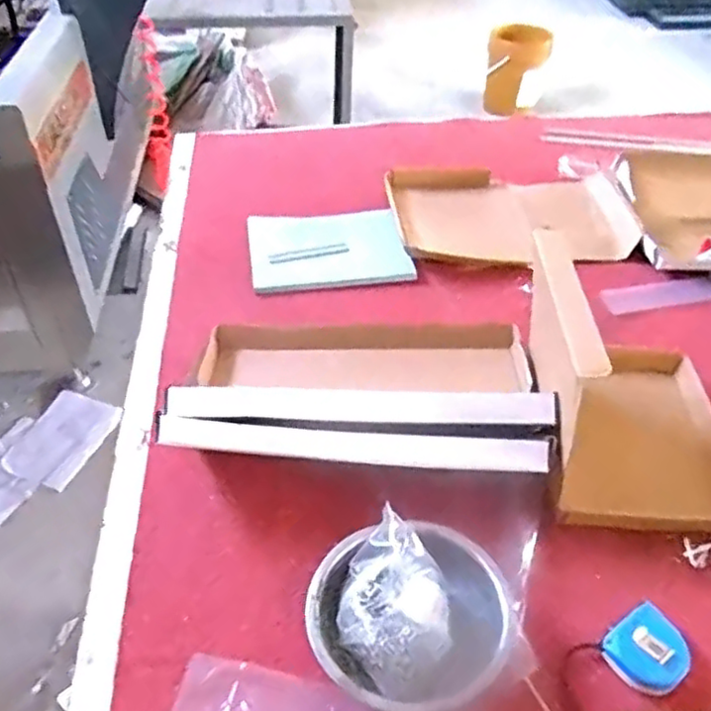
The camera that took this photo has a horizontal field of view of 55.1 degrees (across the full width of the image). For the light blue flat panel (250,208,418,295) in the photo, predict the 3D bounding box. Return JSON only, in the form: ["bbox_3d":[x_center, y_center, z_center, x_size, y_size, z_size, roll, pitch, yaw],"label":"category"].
[{"bbox_3d":[-0.043,-0.171,1.093,0.240,0.026,0.178,-5,41,-6],"label":"light blue flat panel"}]

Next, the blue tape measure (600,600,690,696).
[{"bbox_3d":[0.268,0.273,0.625,0.068,0.030,0.063,-25,47,-26],"label":"blue tape measure"}]

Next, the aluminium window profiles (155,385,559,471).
[{"bbox_3d":[0.003,0.071,0.711,0.396,0.056,0.070,3,41,3],"label":"aluminium window profiles"}]

